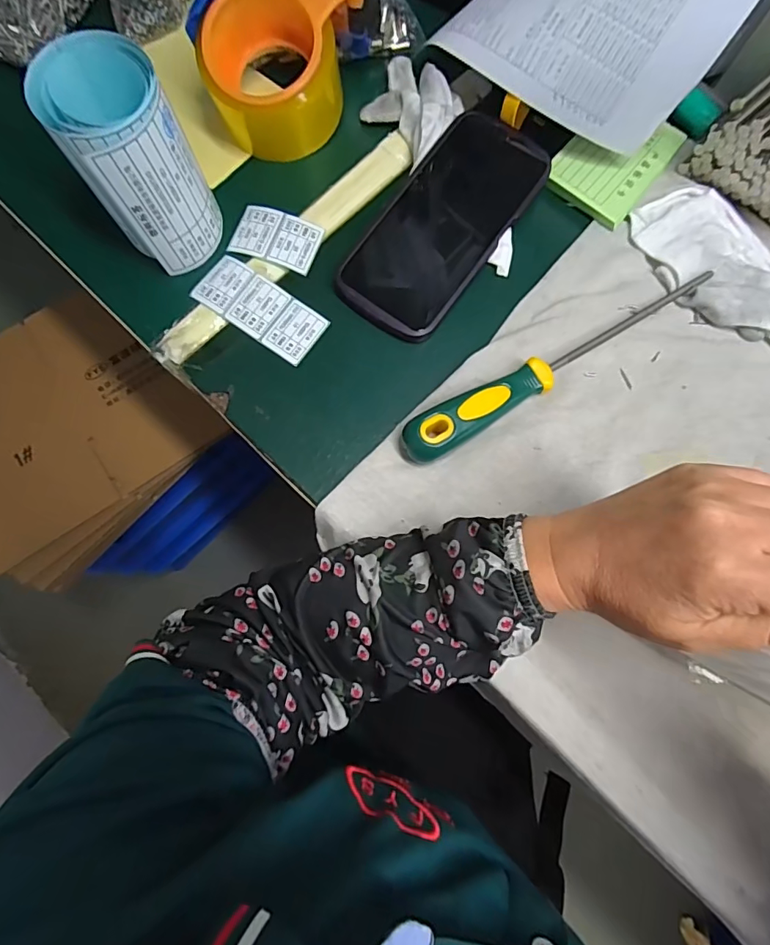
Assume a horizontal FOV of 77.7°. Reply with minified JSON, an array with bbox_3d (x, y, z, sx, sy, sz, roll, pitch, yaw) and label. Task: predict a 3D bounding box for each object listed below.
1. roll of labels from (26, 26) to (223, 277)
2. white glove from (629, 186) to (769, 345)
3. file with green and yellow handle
[{"bbox_3d":[-0.153,-0.193,0.300,0.063,0.099,0.078,-32,80,-6],"label":"roll of labels"},{"bbox_3d":[0.255,-0.133,0.339,0.071,0.014,0.178,-43,82,-8],"label":"white glove"},{"bbox_3d":[0.119,-0.073,0.316,0.241,0.024,0.027,-30,80,-6],"label":"file with green and yellow handle"}]

